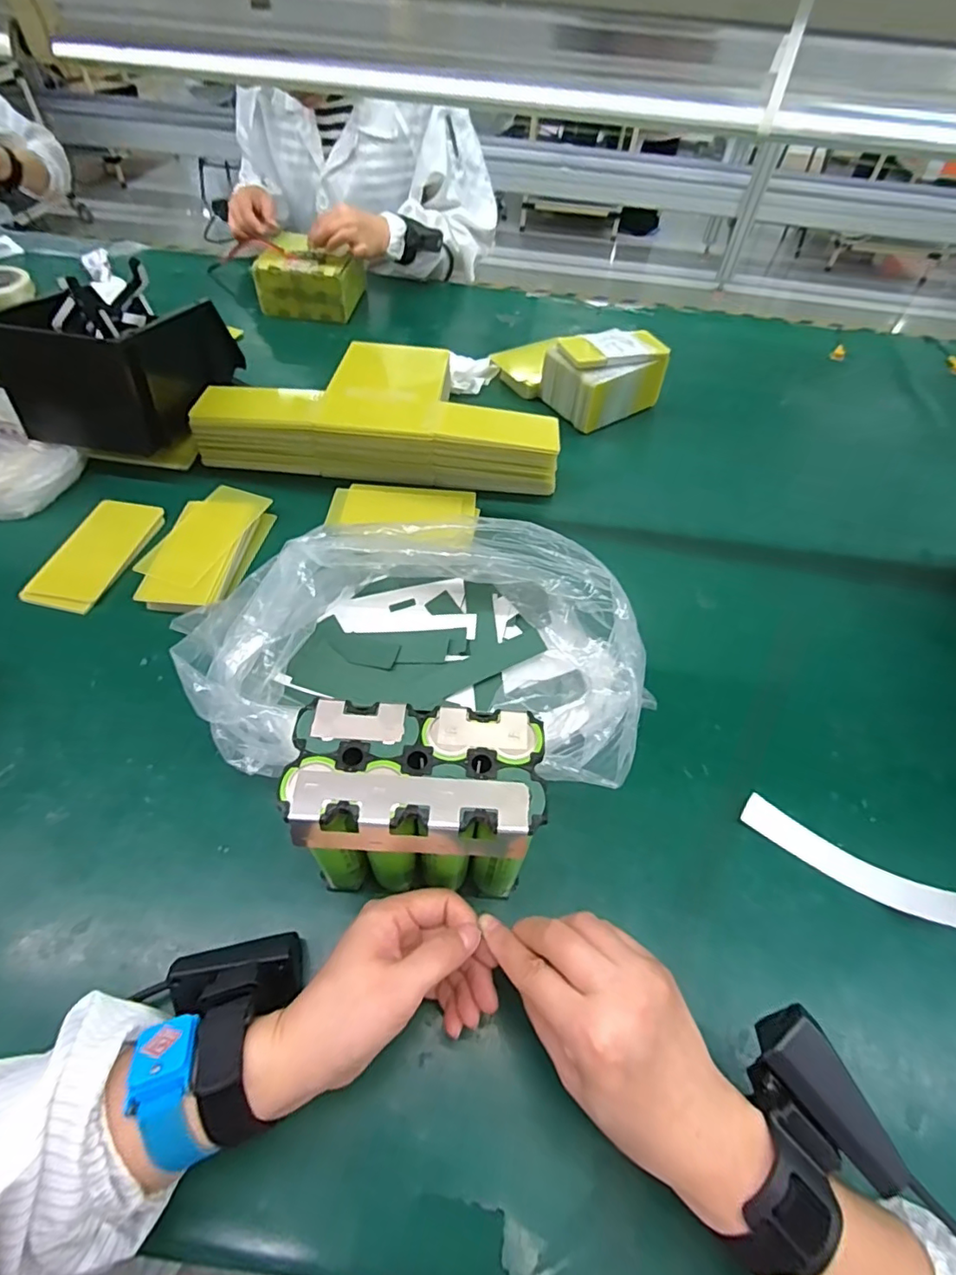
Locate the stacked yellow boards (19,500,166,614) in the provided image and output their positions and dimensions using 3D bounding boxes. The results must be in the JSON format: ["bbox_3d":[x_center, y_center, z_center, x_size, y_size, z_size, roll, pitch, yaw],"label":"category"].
[{"bbox_3d":[-0.391,-0.088,0.561,0.078,0.010,0.147,9,53,3],"label":"stacked yellow boards"}]

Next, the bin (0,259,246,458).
[{"bbox_3d":[-0.404,-0.327,0.641,0.161,0.139,0.222,6,52,0],"label":"bin"}]

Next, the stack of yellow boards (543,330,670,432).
[{"bbox_3d":[0.174,-0.362,0.760,0.147,0.086,0.100,-26,58,-22],"label":"stack of yellow boards"}]

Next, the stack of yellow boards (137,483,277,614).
[{"bbox_3d":[-0.281,-0.091,0.565,0.094,0.030,0.163,5,52,0],"label":"stack of yellow boards"}]

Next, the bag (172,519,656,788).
[{"bbox_3d":[-0.046,0.009,0.432,0.323,0.122,0.205,6,52,0],"label":"bag"}]

